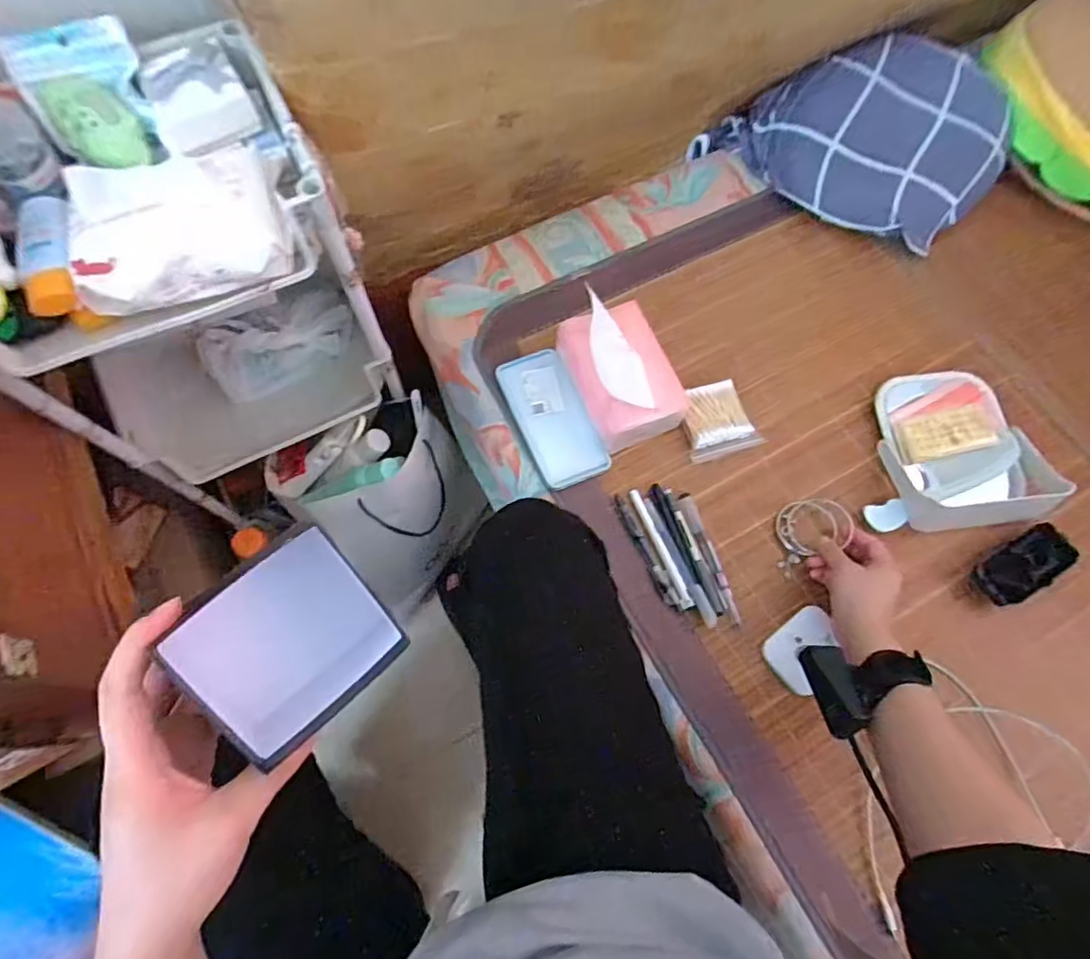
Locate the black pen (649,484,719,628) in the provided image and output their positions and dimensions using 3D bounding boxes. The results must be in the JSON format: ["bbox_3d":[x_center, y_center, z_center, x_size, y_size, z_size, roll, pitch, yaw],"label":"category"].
[{"bbox_3d":[0.146,0.078,0.629,0.014,0.007,0.160,-16,70,-8],"label":"black pen"}]

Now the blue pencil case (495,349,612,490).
[{"bbox_3d":[0.008,-0.073,0.675,0.076,0.014,0.164,-22,71,-10],"label":"blue pencil case"}]

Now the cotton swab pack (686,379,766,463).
[{"bbox_3d":[0.198,-0.069,0.680,0.080,0.016,0.086,-13,70,-7],"label":"cotton swab pack"}]

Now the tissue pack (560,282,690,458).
[{"bbox_3d":[0.088,-0.123,0.648,0.104,0.105,0.149,-19,71,-9],"label":"tissue pack"}]

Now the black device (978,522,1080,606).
[{"bbox_3d":[0.509,0.088,0.624,0.104,0.019,0.048,-31,73,-13],"label":"black device"}]

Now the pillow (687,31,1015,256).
[{"bbox_3d":[0.430,-0.473,0.797,0.337,0.108,0.251,38,72,12],"label":"pillow"}]

